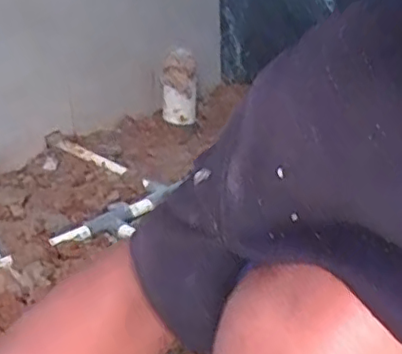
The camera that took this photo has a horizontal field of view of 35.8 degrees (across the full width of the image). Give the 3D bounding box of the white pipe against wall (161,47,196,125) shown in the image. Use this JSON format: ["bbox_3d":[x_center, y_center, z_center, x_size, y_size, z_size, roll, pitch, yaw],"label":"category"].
[{"bbox_3d":[-0.058,-0.231,1.690,0.093,0.205,0.104,-4,25,-4],"label":"white pipe against wall"}]

